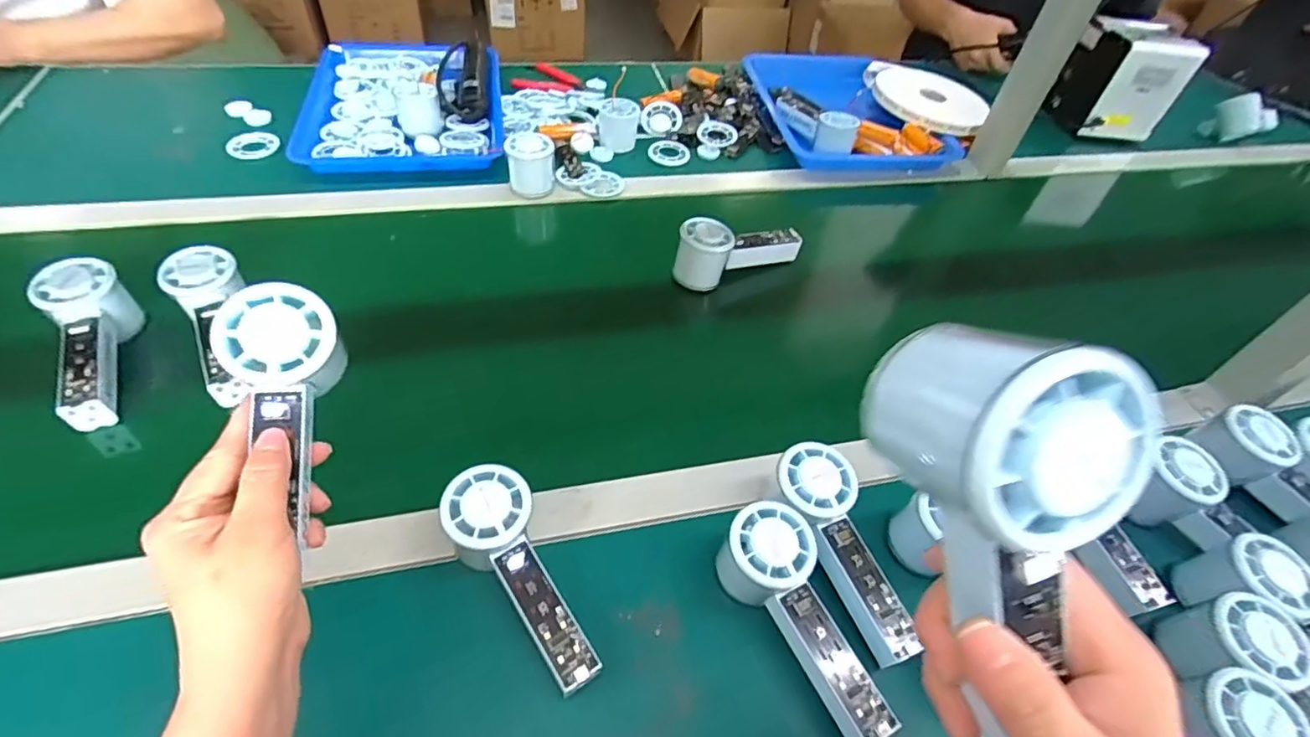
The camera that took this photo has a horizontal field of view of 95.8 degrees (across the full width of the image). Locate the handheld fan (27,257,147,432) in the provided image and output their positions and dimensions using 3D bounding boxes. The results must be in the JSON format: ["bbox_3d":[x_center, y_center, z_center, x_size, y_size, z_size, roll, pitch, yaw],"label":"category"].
[{"bbox_3d":[-0.471,-0.023,0.488,0.056,0.065,0.153,-16,52,-20],"label":"handheld fan"}]

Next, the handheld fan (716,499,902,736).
[{"bbox_3d":[0.097,0.162,0.382,0.063,0.058,0.149,-21,54,-23],"label":"handheld fan"}]

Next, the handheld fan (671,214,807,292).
[{"bbox_3d":[0.094,-0.134,0.649,0.154,0.059,0.050,-14,52,-18],"label":"handheld fan"}]

